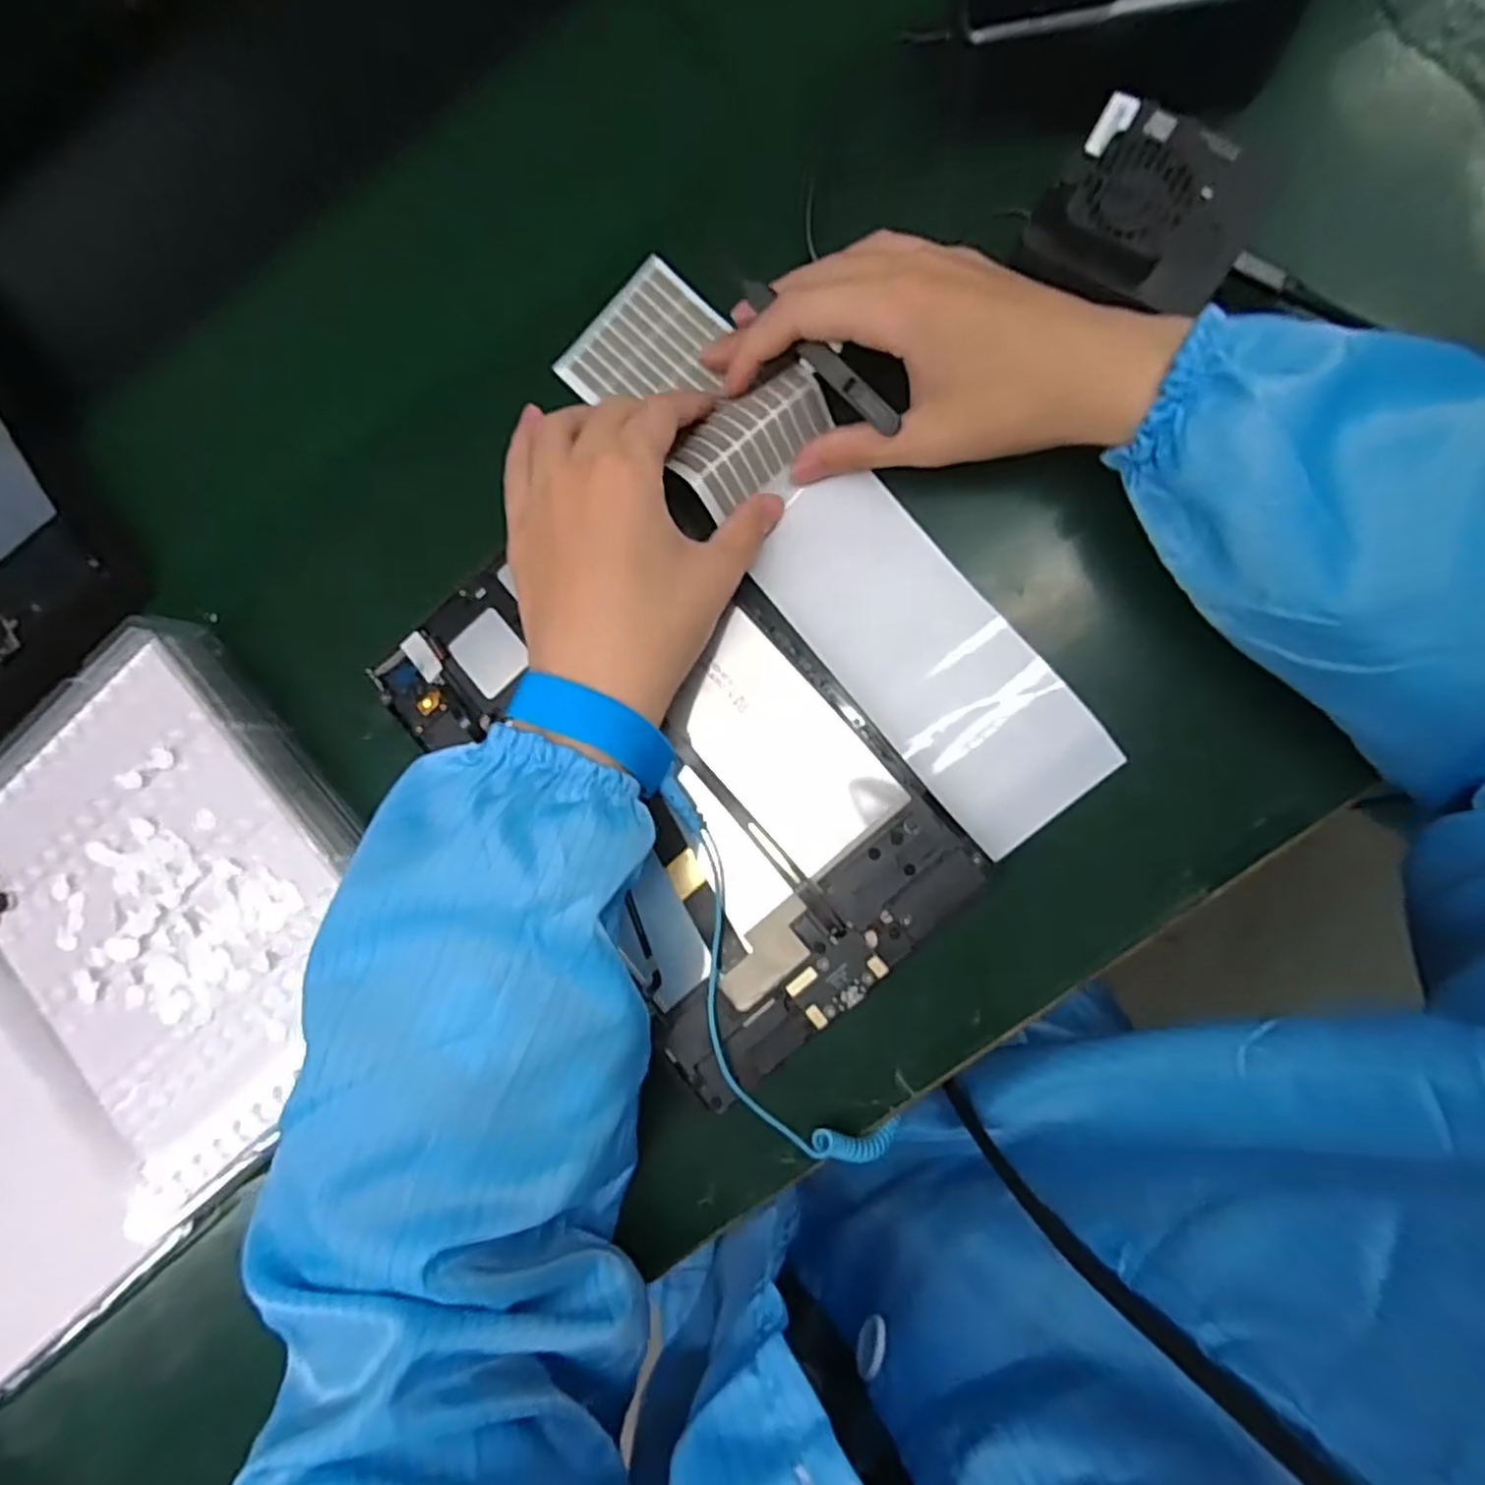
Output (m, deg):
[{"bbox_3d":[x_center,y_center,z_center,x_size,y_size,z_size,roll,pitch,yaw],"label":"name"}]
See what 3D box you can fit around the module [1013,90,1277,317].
[{"bbox_3d":[0.158,-0.207,0.282,0.073,0.024,0.074,35,91,8],"label":"module"}]

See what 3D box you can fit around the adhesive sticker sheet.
[{"bbox_3d":[0.035,-0.088,0.315,0.069,0.028,0.298,-39,83,2],"label":"adhesive sticker sheet"}]

